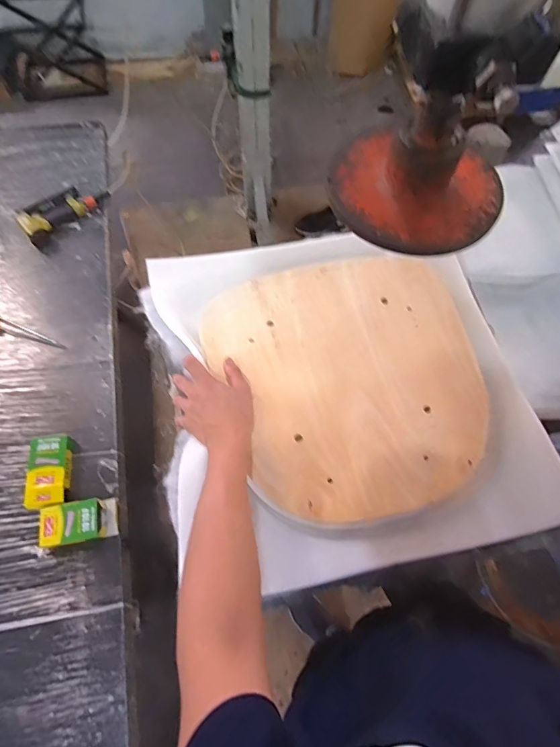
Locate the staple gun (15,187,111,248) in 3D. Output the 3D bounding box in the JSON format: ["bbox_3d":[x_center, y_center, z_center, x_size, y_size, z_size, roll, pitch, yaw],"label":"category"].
[{"bbox_3d":[-0.623,-0.474,1.166,0.139,0.043,0.252,42,70,16],"label":"staple gun"}]

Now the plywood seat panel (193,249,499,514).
[{"bbox_3d":[0.112,-0.006,0.645,0.408,0.024,0.421,-11,66,-8],"label":"plywood seat panel"}]

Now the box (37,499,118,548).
[{"bbox_3d":[-0.404,0.300,0.825,0.143,0.039,0.079,-9,66,-7],"label":"box"}]

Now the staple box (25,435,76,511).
[{"bbox_3d":[-0.486,0.207,0.863,0.087,0.042,0.149,-7,66,-6],"label":"staple box"}]

